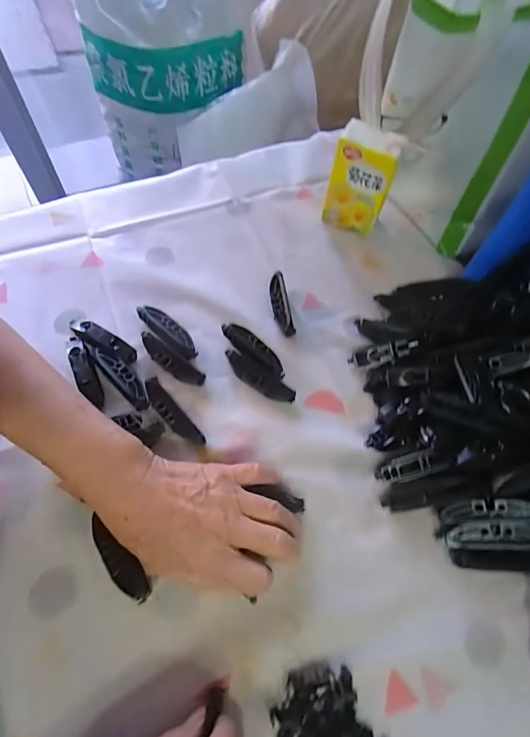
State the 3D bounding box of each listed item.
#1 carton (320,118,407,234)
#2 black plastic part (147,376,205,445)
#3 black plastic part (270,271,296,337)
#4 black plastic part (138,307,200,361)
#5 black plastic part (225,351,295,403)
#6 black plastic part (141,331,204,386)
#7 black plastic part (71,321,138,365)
[{"bbox_3d":[0.110,-0.217,0.454,0.065,0.110,0.039,21,63,7],"label":"carton"},{"bbox_3d":[-0.086,0.041,0.358,0.018,0.017,0.077,-38,71,-21],"label":"black plastic part"},{"bbox_3d":[0.017,-0.072,0.424,0.021,0.014,0.075,-7,63,-8],"label":"black plastic part"},{"bbox_3d":[-0.099,-0.039,0.400,0.079,0.016,0.024,41,67,16],"label":"black plastic part"},{"bbox_3d":[-0.007,0.009,0.381,0.079,0.017,0.019,34,65,13],"label":"black plastic part"},{"bbox_3d":[-0.094,-0.008,0.383,0.078,0.018,0.018,33,65,13],"label":"black plastic part"},{"bbox_3d":[-0.163,-0.026,0.390,0.071,0.022,0.019,25,63,9],"label":"black plastic part"}]

